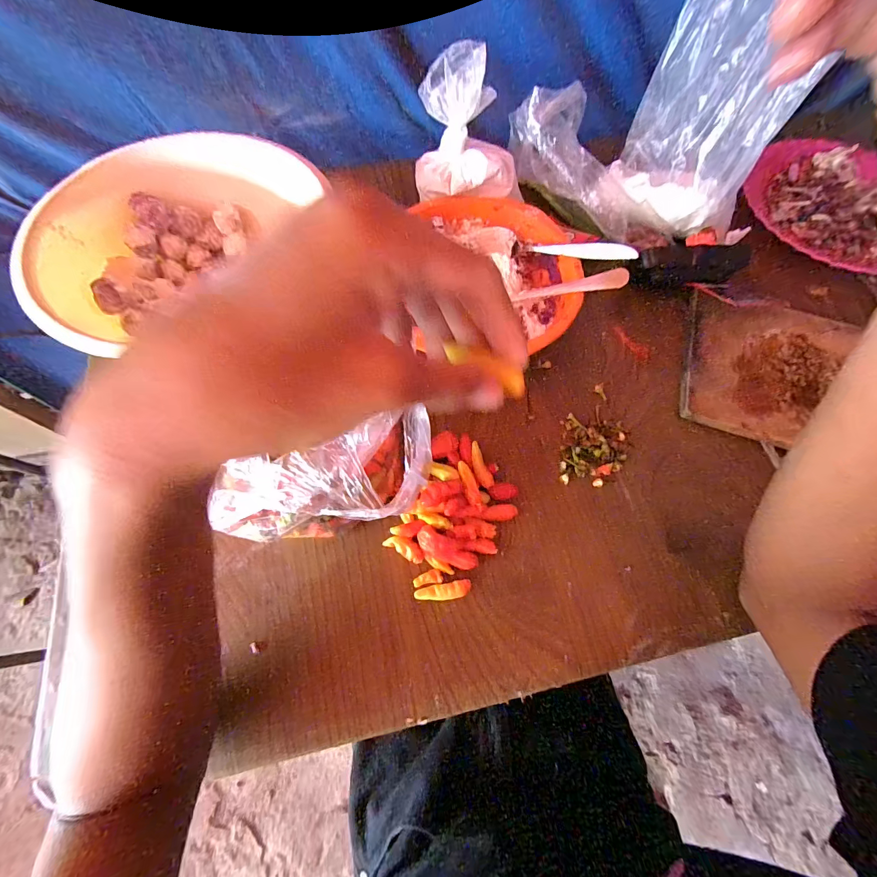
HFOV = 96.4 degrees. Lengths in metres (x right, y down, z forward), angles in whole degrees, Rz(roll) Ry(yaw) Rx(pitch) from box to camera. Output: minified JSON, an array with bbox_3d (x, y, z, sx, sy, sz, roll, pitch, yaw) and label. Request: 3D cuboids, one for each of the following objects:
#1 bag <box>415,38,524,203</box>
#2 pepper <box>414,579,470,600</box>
[{"bbox_3d":[0.032,-0.293,0.377,0.106,0.109,0.053,-8,68,-5],"label":"bag"},{"bbox_3d":[0.004,0.120,0.306,0.042,0.013,0.012,-8,69,-4],"label":"pepper"}]

